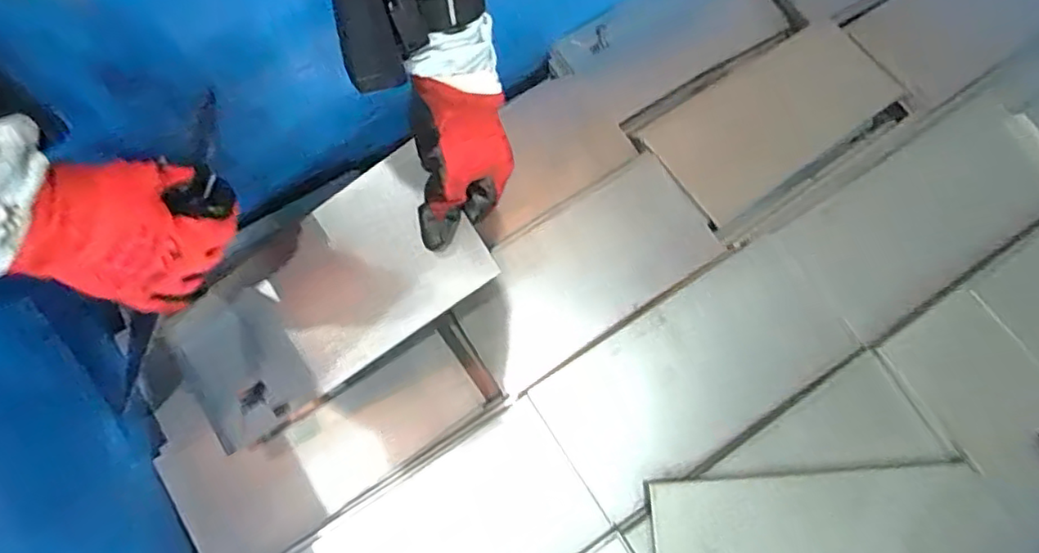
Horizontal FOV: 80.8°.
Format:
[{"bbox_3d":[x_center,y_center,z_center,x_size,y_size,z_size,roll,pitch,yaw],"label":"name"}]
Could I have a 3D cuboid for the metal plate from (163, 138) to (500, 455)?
[{"bbox_3d":[-0.150,0.019,0.456,0.247,0.011,0.116,-34,87,6],"label":"metal plate"}]

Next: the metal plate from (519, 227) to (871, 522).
[{"bbox_3d":[0.145,0.077,0.508,0.250,0.007,0.125,-32,77,-9],"label":"metal plate"}]

